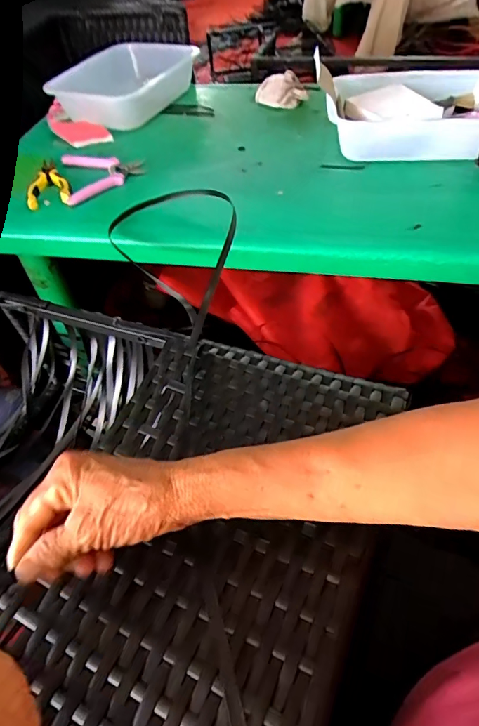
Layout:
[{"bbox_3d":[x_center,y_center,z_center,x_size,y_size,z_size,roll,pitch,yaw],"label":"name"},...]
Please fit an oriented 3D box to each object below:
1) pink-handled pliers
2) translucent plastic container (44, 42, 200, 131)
[{"bbox_3d":[-0.219,-0.313,0.735,0.122,0.010,0.147,-16,50,-9],"label":"pink-handled pliers"},{"bbox_3d":[-0.233,-0.565,0.916,0.212,0.072,0.239,15,52,17],"label":"translucent plastic container"}]

